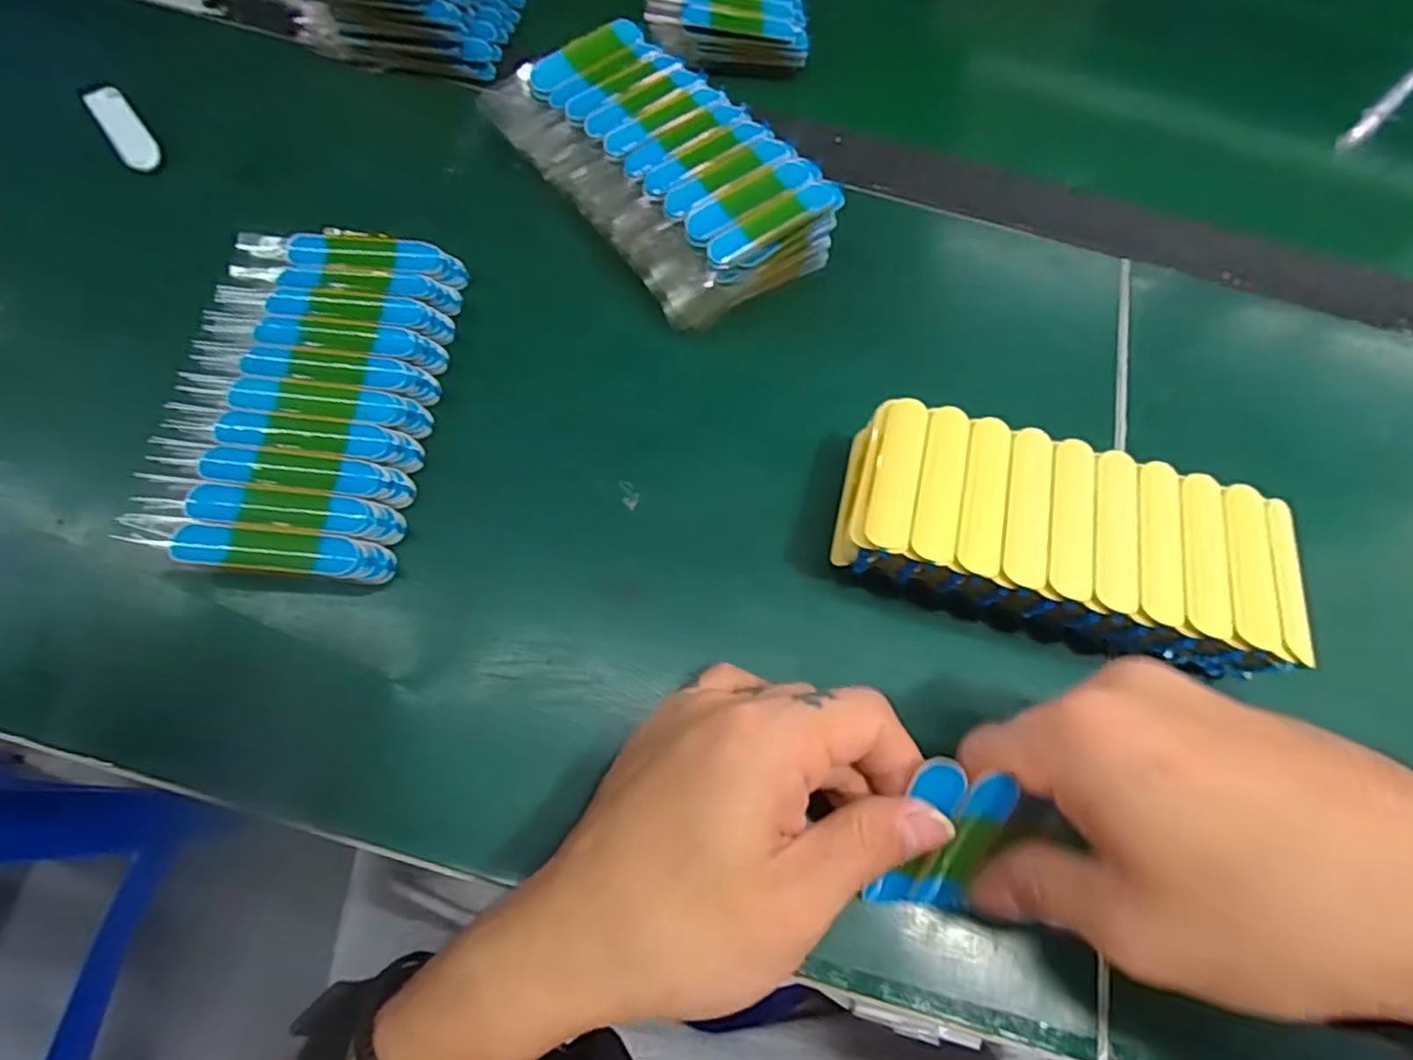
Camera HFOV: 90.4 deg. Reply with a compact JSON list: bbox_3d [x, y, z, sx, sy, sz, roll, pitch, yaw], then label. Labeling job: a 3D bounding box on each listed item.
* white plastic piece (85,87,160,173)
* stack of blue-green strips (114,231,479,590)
[{"bbox_3d":[-0.278,-0.192,0.334,0.016,0.004,0.063,-31,70,-30],"label":"white plastic piece"},{"bbox_3d":[-0.159,-0.054,0.281,0.094,0.029,0.152,5,66,-3],"label":"stack of blue-green strips"}]

